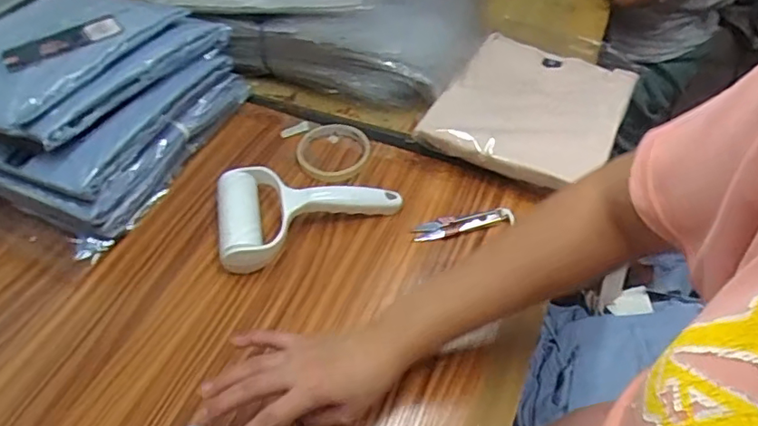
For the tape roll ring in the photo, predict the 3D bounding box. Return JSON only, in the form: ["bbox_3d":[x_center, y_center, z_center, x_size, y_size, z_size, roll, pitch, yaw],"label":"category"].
[{"bbox_3d":[-0.052,-0.074,0.664,0.084,0.015,0.086,0,48,0],"label":"tape roll ring"}]

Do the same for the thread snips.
[{"bbox_3d":[0.088,0.009,0.598,0.105,0.008,0.023,-10,48,-9],"label":"thread snips"}]

